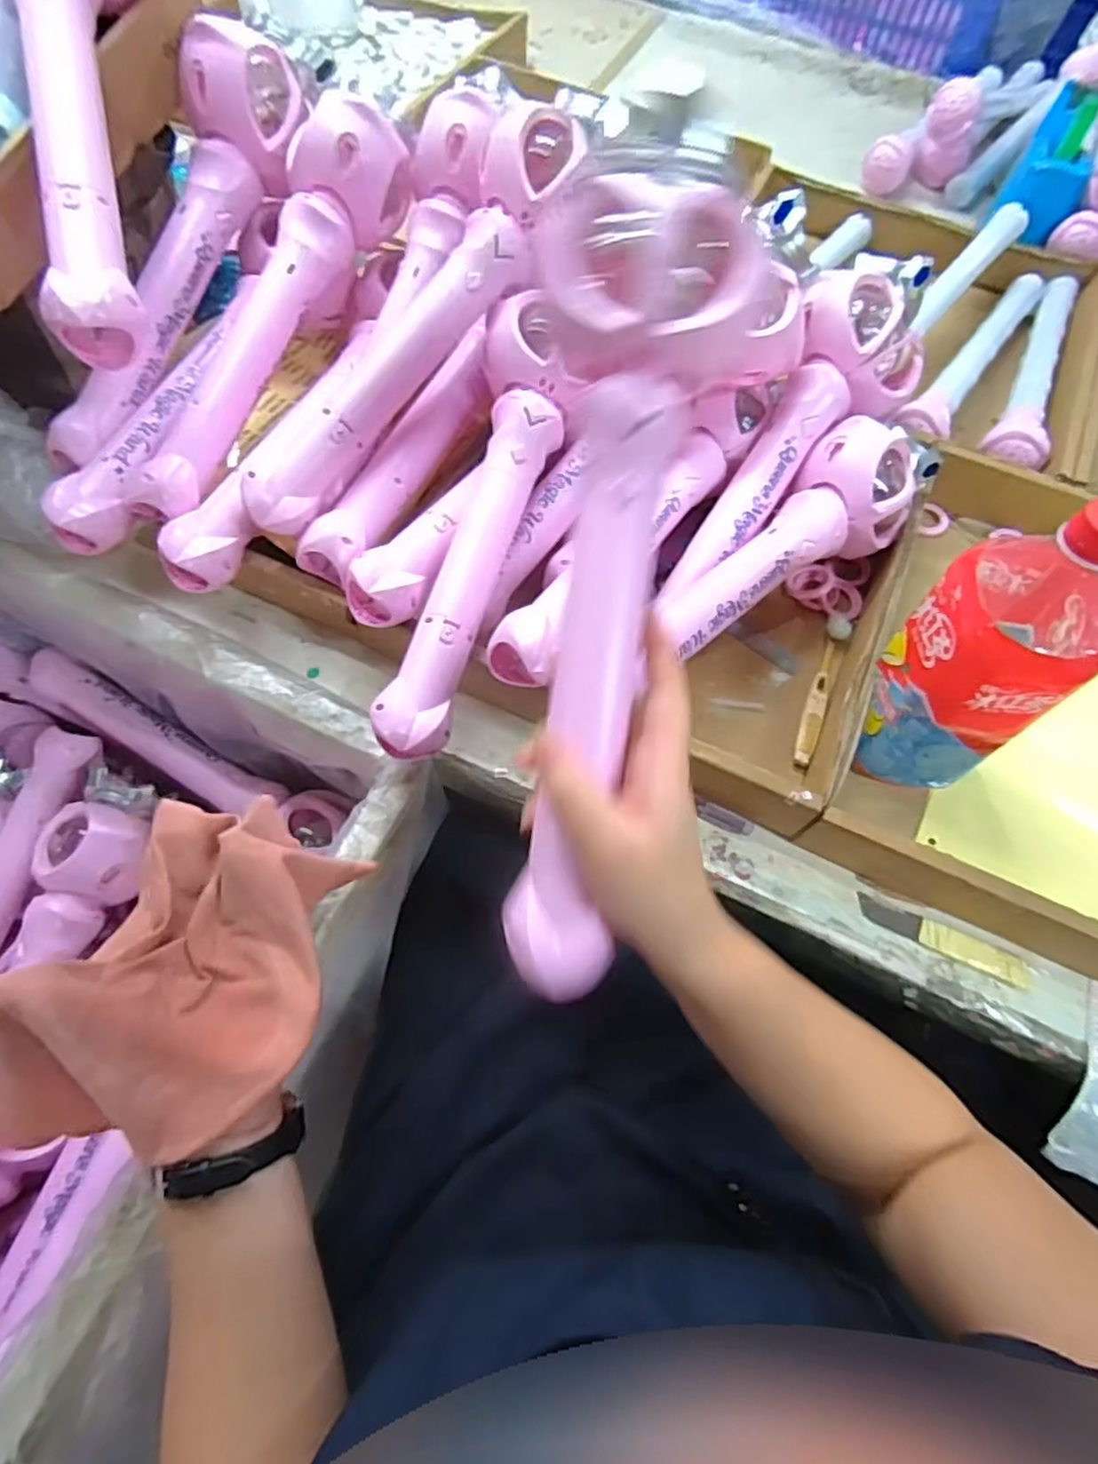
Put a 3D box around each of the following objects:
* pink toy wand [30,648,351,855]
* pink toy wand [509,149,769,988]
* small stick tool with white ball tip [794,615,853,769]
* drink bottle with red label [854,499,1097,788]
[{"bbox_3d":[-0.321,0.023,0.590,0.313,0.042,0.060,24,66,9],"label":"pink toy wand"},{"bbox_3d":[0.027,-0.062,0.294,0.082,0.041,0.345,7,95,1],"label":"pink toy wand"},{"bbox_3d":[0.207,-0.034,0.516,0.017,0.012,0.137,21,66,8],"label":"small stick tool with white ball tip"},{"bbox_3d":[0.263,-0.049,0.410,0.103,0.213,0.092,-40,72,-19],"label":"drink bottle with red label"}]

